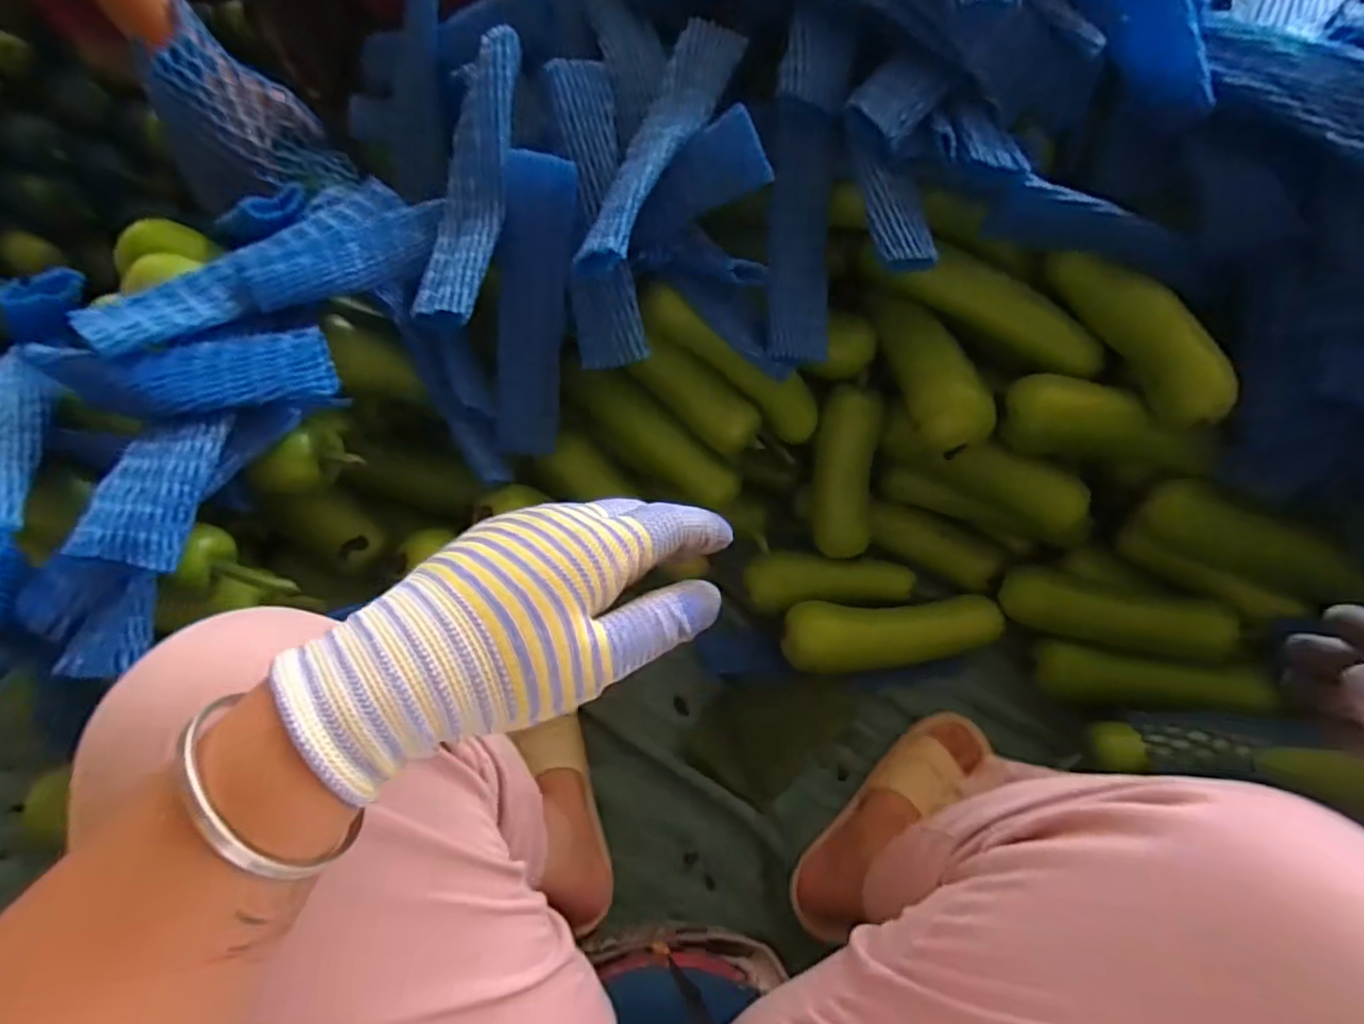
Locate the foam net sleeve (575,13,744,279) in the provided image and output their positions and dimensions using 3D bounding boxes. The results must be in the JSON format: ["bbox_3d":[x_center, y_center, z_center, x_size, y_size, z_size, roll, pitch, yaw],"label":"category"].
[{"bbox_3d":[-0.015,-0.280,0.497,0.055,0.037,0.240,21,70,11],"label":"foam net sleeve"}]

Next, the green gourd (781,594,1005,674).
[{"bbox_3d":[0.222,0.130,0.680,0.229,0.071,0.072,-5,67,1],"label":"green gourd"}]

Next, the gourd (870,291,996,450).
[{"bbox_3d":[0.241,-0.134,0.621,0.075,0.056,0.161,-10,67,-1],"label":"gourd"}]

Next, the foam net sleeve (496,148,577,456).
[{"bbox_3d":[-0.124,-0.163,0.541,0.053,0.239,0.014,0,29,-19],"label":"foam net sleeve"}]

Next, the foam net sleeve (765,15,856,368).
[{"bbox_3d":[0.103,-0.263,0.535,0.056,0.030,0.266,3,101,4],"label":"foam net sleeve"}]

